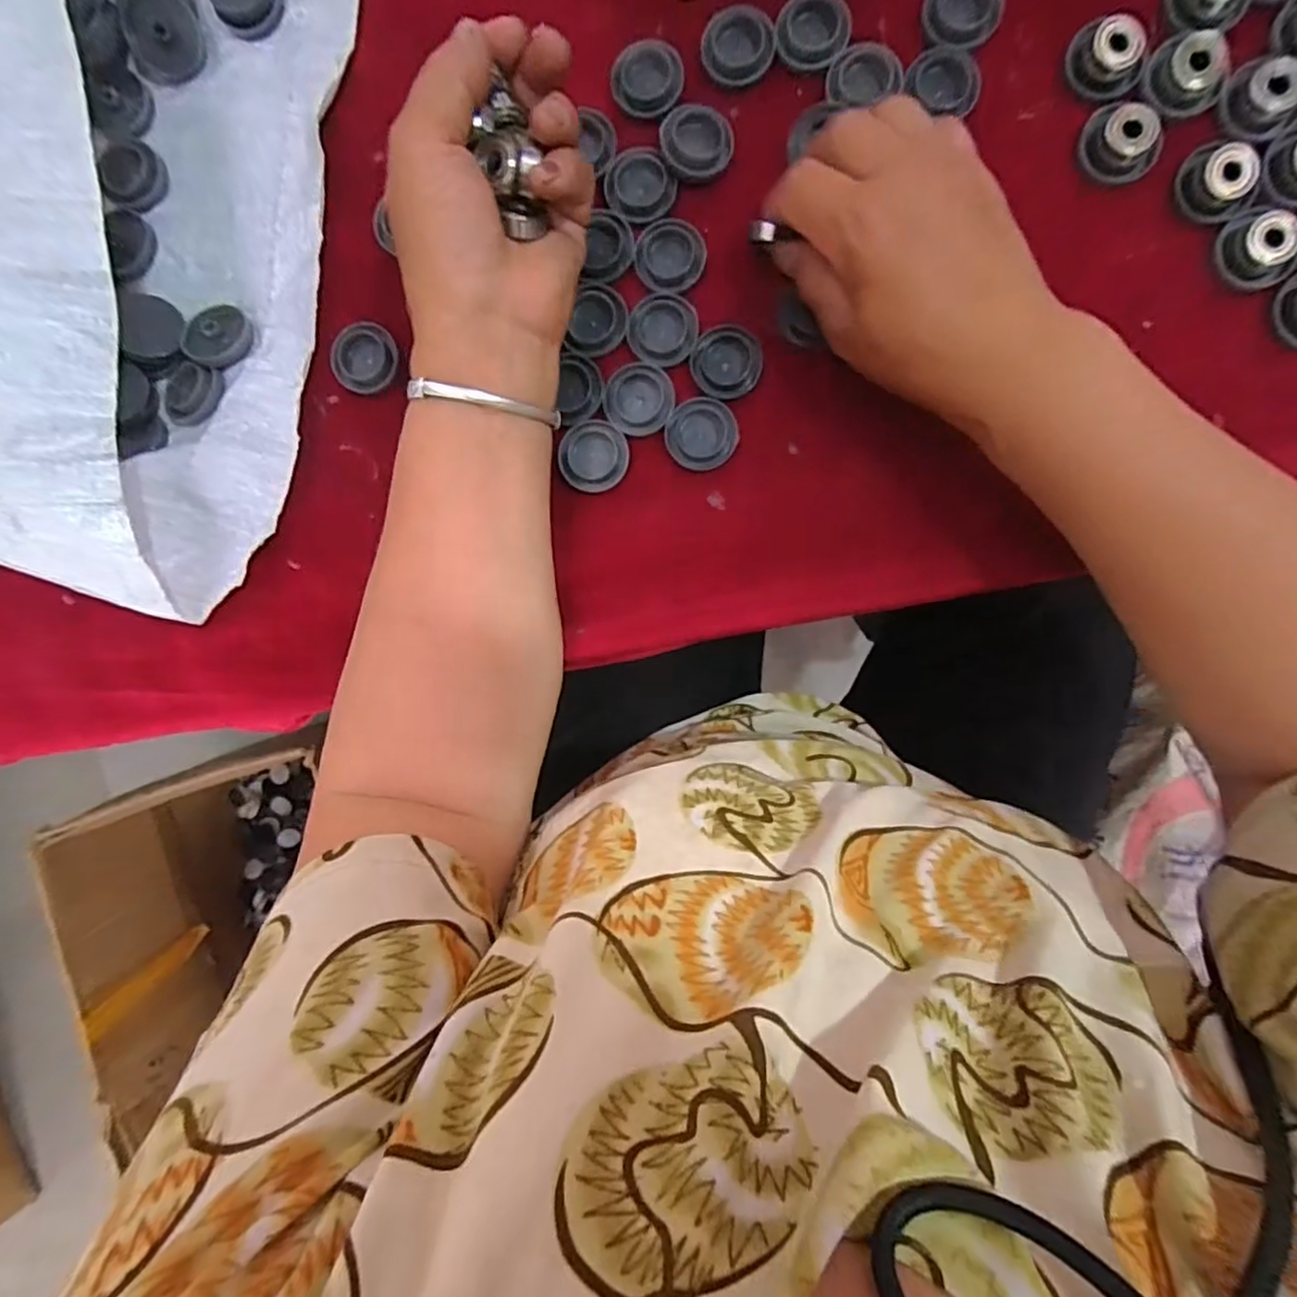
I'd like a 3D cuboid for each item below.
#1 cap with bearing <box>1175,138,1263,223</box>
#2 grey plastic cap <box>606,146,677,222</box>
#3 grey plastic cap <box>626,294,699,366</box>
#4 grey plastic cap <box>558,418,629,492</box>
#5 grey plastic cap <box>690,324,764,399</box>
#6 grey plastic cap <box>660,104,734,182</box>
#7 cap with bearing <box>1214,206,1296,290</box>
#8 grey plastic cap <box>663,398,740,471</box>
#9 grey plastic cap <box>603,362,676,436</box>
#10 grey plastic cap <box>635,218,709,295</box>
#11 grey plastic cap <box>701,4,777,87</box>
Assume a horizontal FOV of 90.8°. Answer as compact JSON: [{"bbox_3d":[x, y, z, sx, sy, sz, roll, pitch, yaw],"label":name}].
[{"bbox_3d":[0.249,-0.204,0.279,0.027,0.012,0.033,-40,90,6],"label":"cap with bearing"},{"bbox_3d":[-0.004,-0.221,0.305,0.032,0.009,0.030,0,94,5],"label":"grey plastic cap"},{"bbox_3d":[0.007,-0.152,0.305,0.033,0.004,0.034,0,94,5],"label":"grey plastic cap"},{"bbox_3d":[-0.026,-0.093,0.310,0.032,0.004,0.033,0,94,5],"label":"grey plastic cap"},{"bbox_3d":[0.037,-0.136,0.302,0.033,0.004,0.033,0,94,5],"label":"grey plastic cap"},{"bbox_3d":[0.023,-0.237,0.300,0.033,0.011,0.027,-8,93,6],"label":"grey plastic cap"},{"bbox_3d":[0.268,-0.175,0.279,0.028,0.011,0.033,-30,91,6],"label":"cap with bearing"},{"bbox_3d":[0.026,-0.103,0.305,0.034,0.004,0.033,0,94,5],"label":"grey plastic cap"},{"bbox_3d":[-0.005,-0.120,0.307,0.033,0.004,0.033,0,94,5],"label":"grey plastic cap"},{"bbox_3d":[0.010,-0.187,0.303,0.032,0.004,0.033,0,94,5],"label":"grey plastic cap"},{"bbox_3d":[0.042,-0.279,0.296,0.033,0.009,0.028,9,95,4],"label":"grey plastic cap"}]

